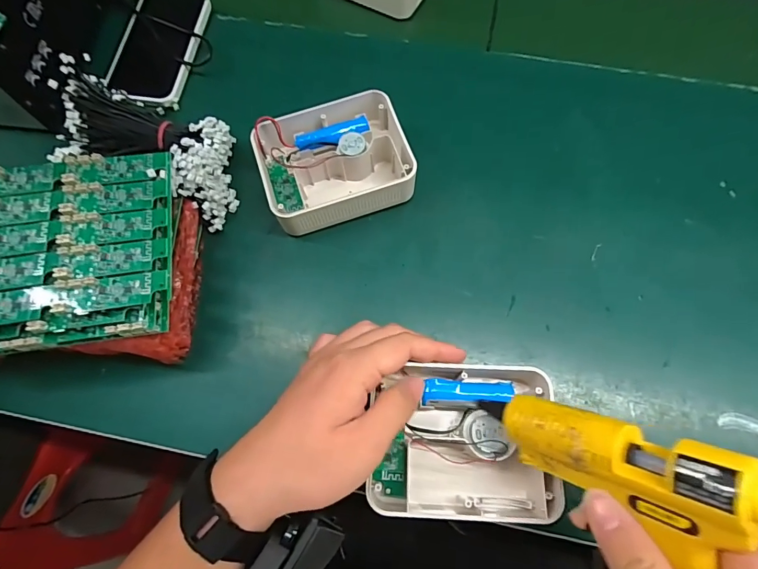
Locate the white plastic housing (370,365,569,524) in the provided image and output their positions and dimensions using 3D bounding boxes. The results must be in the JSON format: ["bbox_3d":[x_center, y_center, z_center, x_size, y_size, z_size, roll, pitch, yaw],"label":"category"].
[{"bbox_3d":[0.061,0.110,0.293,0.120,0.043,0.103,4,72,2],"label":"white plastic housing"}]

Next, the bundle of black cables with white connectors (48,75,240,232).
[{"bbox_3d":[-0.199,-0.123,0.360,0.158,0.067,0.090,21,73,7],"label":"bundle of black cables with white connectors"}]

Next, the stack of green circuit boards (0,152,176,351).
[{"bbox_3d":[-0.222,-0.027,0.288,0.147,0.028,0.131,-8,72,-2],"label":"stack of green circuit boards"}]

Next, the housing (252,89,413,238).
[{"bbox_3d":[-0.039,-0.107,0.367,0.126,0.044,0.097,-18,73,-5],"label":"housing"}]

